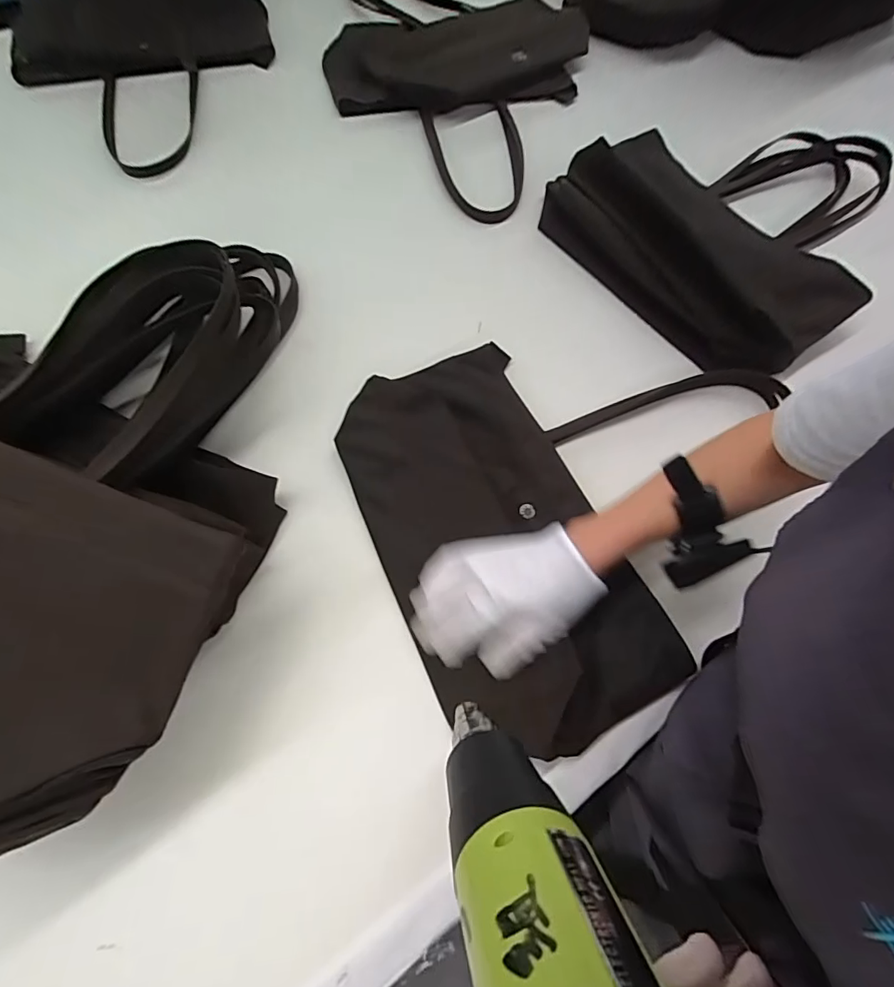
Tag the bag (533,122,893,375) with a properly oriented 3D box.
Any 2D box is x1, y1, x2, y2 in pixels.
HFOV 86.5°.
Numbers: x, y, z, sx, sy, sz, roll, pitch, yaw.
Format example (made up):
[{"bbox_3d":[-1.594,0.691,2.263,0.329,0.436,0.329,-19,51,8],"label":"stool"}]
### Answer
[{"bbox_3d":[0.426,-0.408,0.669,0.491,0.084,0.404,-35,72,-17],"label":"bag"}]

